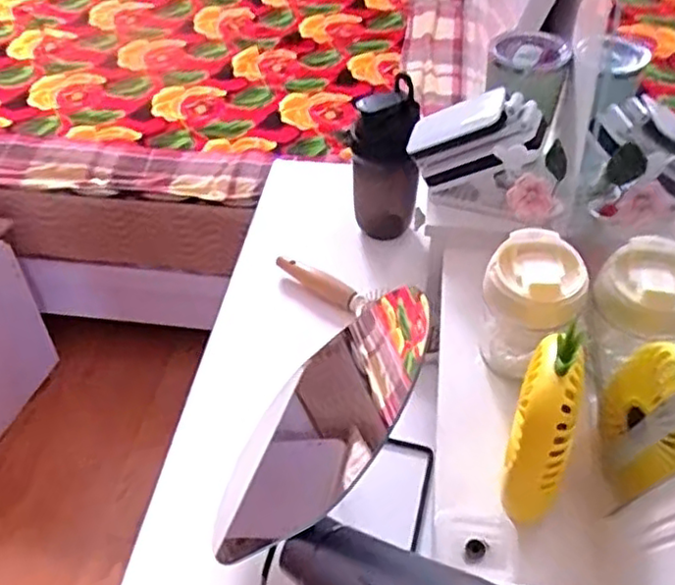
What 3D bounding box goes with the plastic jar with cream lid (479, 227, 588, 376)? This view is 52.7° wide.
[{"bbox_3d":[0.147,0.017,0.537,0.073,0.110,0.070,0,45,0],"label":"plastic jar with cream lid"}]

